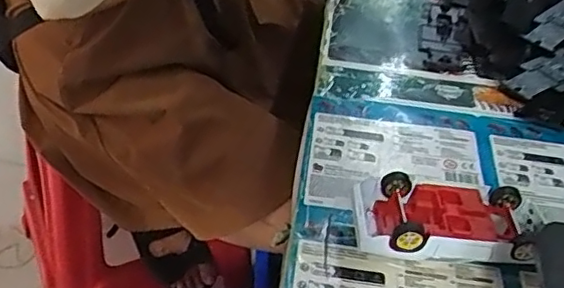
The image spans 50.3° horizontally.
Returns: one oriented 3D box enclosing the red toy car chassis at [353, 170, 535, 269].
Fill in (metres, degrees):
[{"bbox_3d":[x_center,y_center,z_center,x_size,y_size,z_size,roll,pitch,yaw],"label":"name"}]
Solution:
[{"bbox_3d":[0.106,0.053,0.408,0.116,0.036,0.059,2,40,-4],"label":"red toy car chassis"}]

